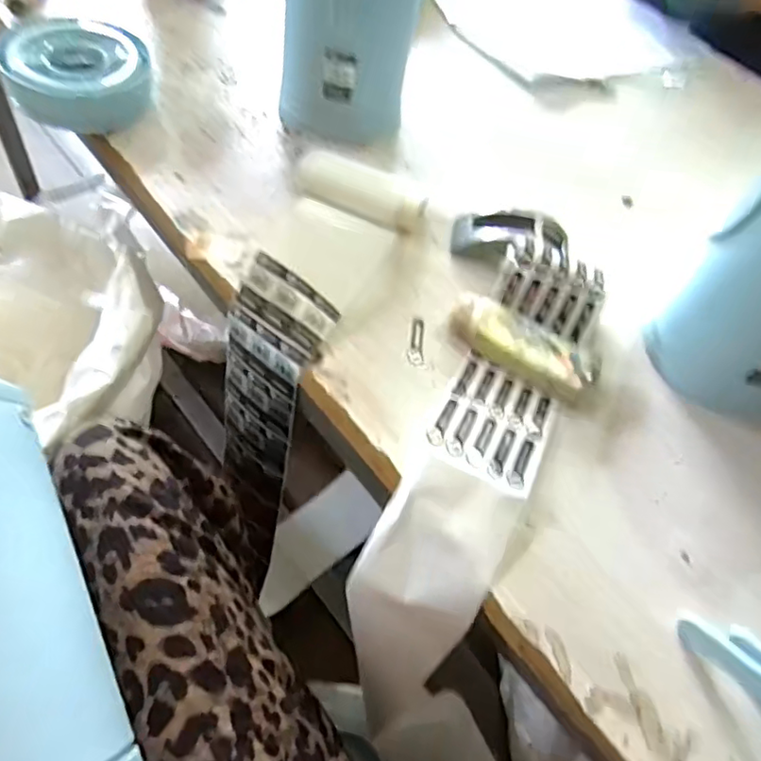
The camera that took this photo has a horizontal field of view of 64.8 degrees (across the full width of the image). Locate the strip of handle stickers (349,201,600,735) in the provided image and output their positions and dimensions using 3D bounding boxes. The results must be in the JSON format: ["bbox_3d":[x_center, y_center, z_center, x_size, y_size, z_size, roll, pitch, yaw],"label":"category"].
[{"bbox_3d":[0.088,0.043,0.603,0.159,0.183,0.482,20,70,8],"label":"strip of handle stickers"}]

